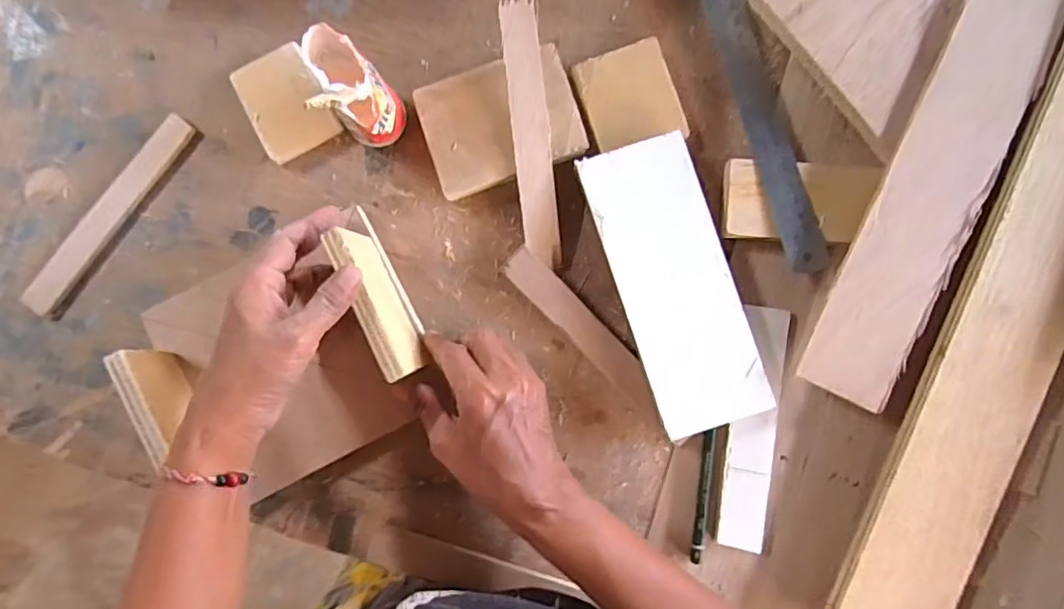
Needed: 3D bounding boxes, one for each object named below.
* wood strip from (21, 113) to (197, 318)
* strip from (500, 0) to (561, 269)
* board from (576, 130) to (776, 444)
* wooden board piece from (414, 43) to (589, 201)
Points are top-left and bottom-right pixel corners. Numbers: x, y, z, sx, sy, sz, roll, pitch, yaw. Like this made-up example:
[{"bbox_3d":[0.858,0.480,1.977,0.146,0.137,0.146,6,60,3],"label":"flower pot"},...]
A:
[{"bbox_3d":[-0.300,-0.064,0.414,0.026,0.005,0.167,36,88,5],"label":"wood strip"},{"bbox_3d":[0.001,-0.108,0.381,0.025,0.004,0.164,-7,101,-8],"label":"strip"},{"bbox_3d":[0.093,-0.013,0.375,0.072,0.012,0.186,-18,85,1],"label":"board"},{"bbox_3d":[-0.021,-0.124,0.393,0.102,0.011,0.076,-19,85,1],"label":"wooden board piece"}]

